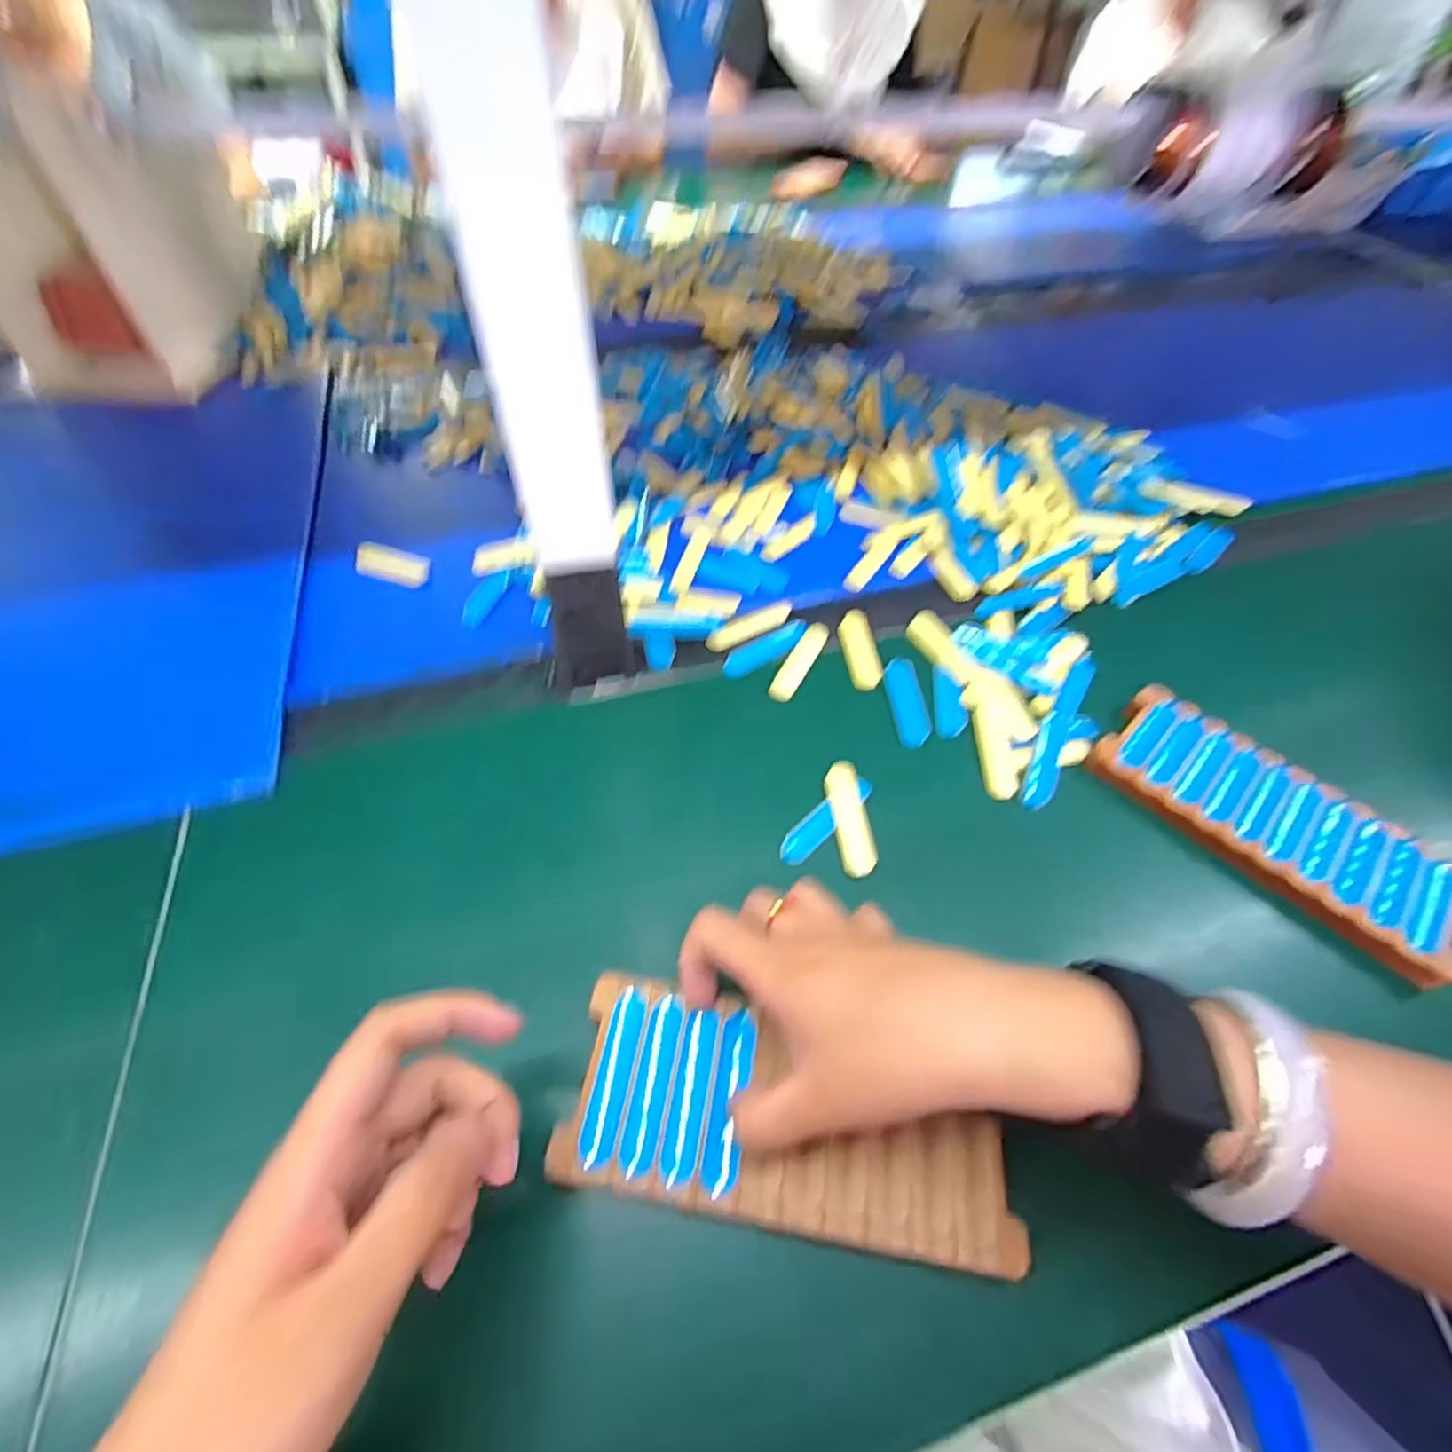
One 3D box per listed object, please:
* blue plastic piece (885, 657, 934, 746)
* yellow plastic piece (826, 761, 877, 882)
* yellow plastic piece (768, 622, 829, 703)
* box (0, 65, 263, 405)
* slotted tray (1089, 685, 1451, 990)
[{"bbox_3d":[0.112,-0.018,0.394,0.021,0.008,0.061,-1,53,-2],"label":"blue plastic piece"},{"bbox_3d":[0.067,0.049,0.345,0.018,0.009,0.064,-5,53,-5],"label":"yellow plastic piece"},{"bbox_3d":[0.048,-0.043,0.412,0.015,0.010,0.066,24,56,16],"label":"yellow plastic piece"},{"bbox_3d":[-0.626,-0.474,0.635,0.190,0.192,0.246,-7,53,-6],"label":"box"},{"bbox_3d":[0.292,0.048,0.340,0.171,0.012,0.079,38,61,25],"label":"slotted tray"}]

